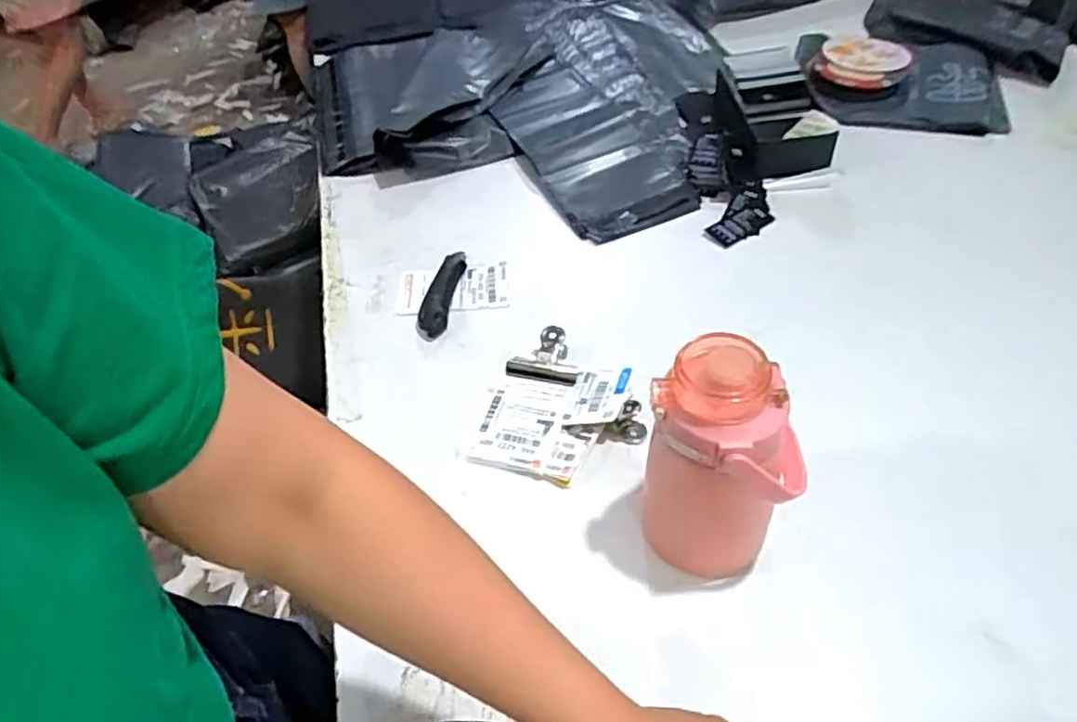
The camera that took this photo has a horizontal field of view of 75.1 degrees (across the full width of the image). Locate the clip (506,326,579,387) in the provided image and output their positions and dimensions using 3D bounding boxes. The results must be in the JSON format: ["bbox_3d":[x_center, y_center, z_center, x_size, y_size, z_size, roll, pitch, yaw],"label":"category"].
[{"bbox_3d":[0.009,-0.006,0.713,0.072,0.026,0.059,11,49,16],"label":"clip"}]

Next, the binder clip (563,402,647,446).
[{"bbox_3d":[0.063,0.062,0.655,0.076,0.043,0.020,-6,47,1],"label":"binder clip"}]

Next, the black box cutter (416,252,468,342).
[{"bbox_3d":[-0.113,-0.081,0.813,0.038,0.024,0.132,4,48,10],"label":"black box cutter"}]

